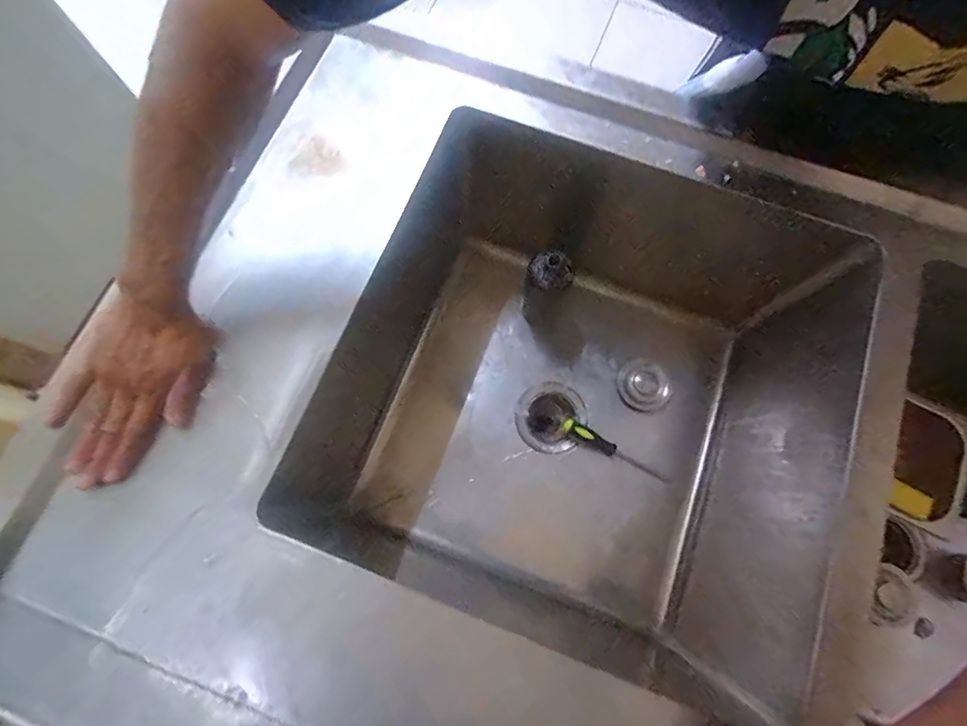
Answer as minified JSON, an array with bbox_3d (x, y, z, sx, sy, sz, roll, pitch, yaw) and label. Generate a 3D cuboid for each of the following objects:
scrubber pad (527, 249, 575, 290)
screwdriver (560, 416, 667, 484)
[{"bbox_3d":[0.094,-0.131,0.667,0.050,0.029,0.056,-43,79,-12],"label":"scrubber pad"},{"bbox_3d":[0.201,0.135,0.732,0.170,0.028,0.028,27,75,6],"label":"screwdriver"}]

